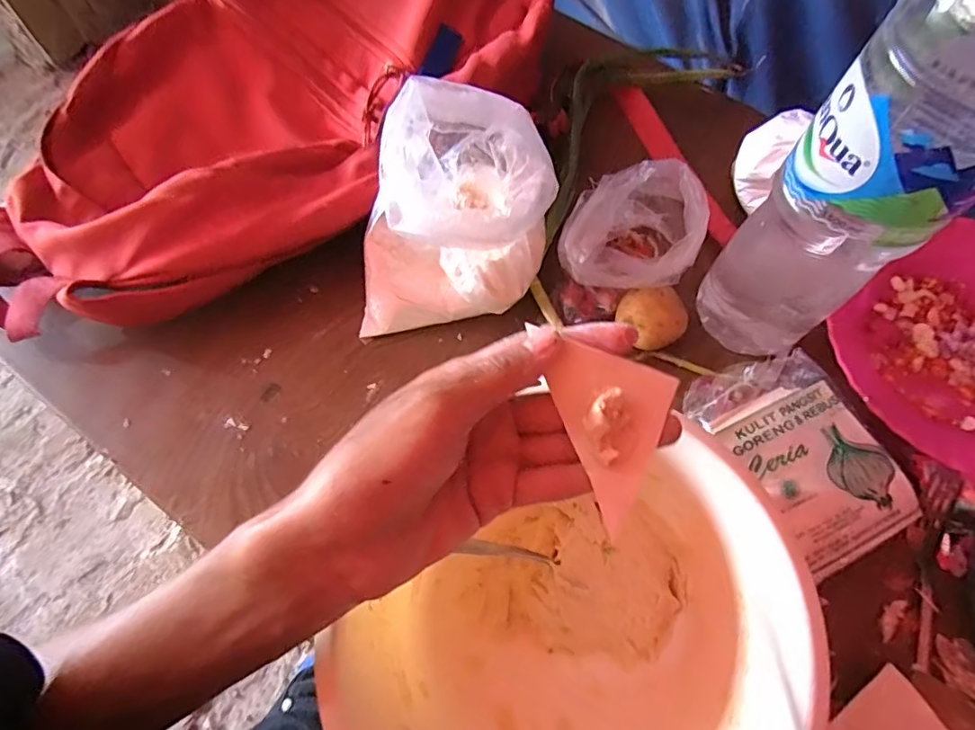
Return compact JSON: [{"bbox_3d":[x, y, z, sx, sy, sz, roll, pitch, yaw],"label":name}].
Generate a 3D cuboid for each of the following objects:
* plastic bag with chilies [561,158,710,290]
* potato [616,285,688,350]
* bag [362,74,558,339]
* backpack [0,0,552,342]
[{"bbox_3d":[0.108,-0.097,0.414,0.104,0.082,0.091,5,67,3],"label":"plastic bag with chilies"},{"bbox_3d":[0.127,-0.036,0.416,0.048,0.037,0.046,0,67,0],"label":"potato"},{"bbox_3d":[-0.020,-0.112,0.400,0.136,0.127,0.140,10,67,5],"label":"bag"},{"bbox_3d":[-0.192,-0.221,0.468,0.279,0.085,0.499,41,73,16],"label":"backpack"}]

